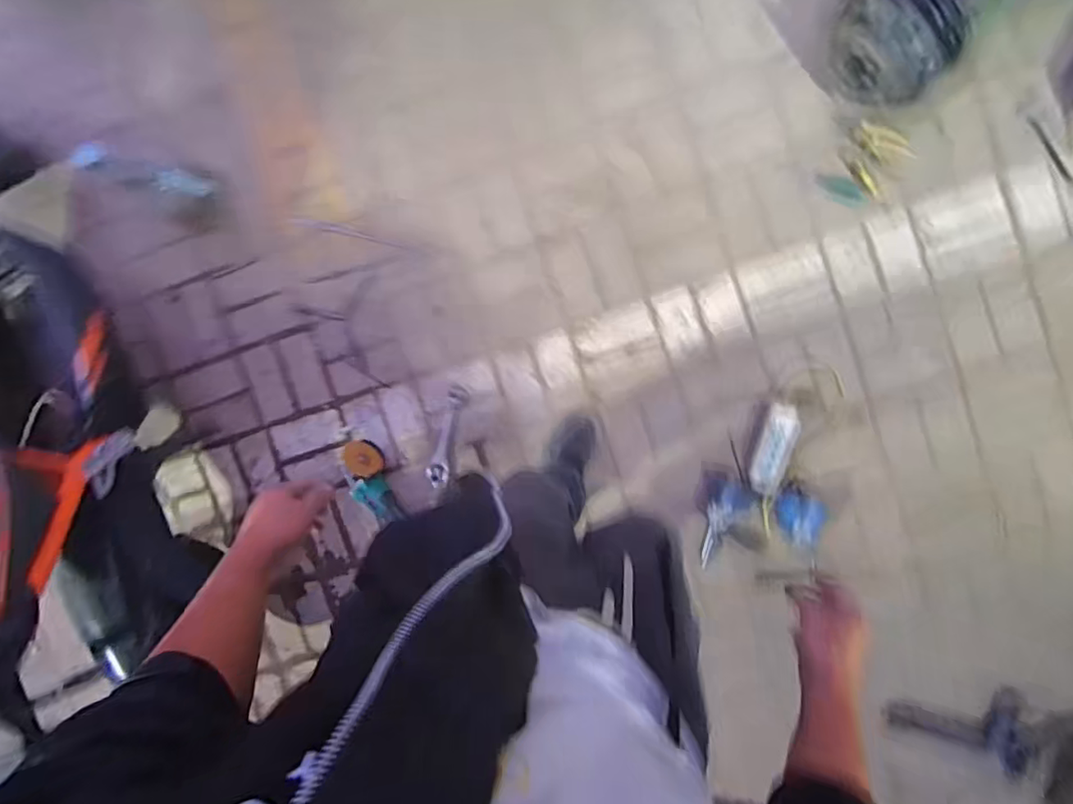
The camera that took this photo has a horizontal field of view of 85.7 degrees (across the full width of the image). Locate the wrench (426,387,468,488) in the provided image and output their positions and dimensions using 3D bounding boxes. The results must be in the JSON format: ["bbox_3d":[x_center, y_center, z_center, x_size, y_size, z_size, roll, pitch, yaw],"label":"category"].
[{"bbox_3d":[-0.216,0.085,1.403,0.048,0.006,0.239,14,88,1],"label":"wrench"}]

